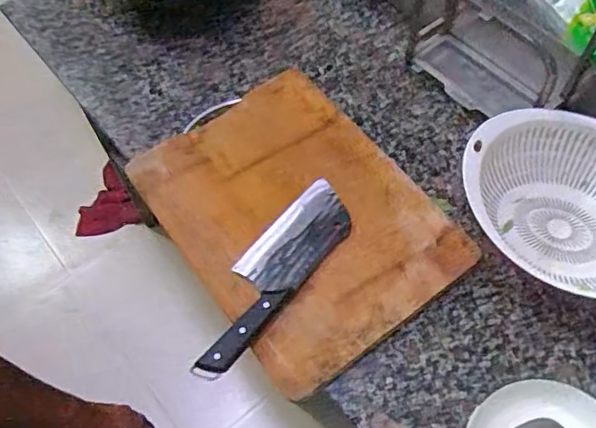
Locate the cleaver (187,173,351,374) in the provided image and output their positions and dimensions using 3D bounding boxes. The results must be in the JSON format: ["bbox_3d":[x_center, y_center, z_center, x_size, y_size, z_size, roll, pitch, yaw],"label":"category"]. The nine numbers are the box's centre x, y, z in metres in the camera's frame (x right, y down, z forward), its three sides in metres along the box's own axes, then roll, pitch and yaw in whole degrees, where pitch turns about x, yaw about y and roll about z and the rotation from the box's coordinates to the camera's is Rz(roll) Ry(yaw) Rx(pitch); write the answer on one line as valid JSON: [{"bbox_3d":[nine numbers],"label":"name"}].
[{"bbox_3d":[-0.034,0.071,0.695,0.078,0.028,0.282,35,68,19],"label":"cleaver"}]

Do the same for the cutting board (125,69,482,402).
[{"bbox_3d":[-0.006,0.000,0.747,0.290,0.025,0.388,-34,66,-15],"label":"cutting board"}]

